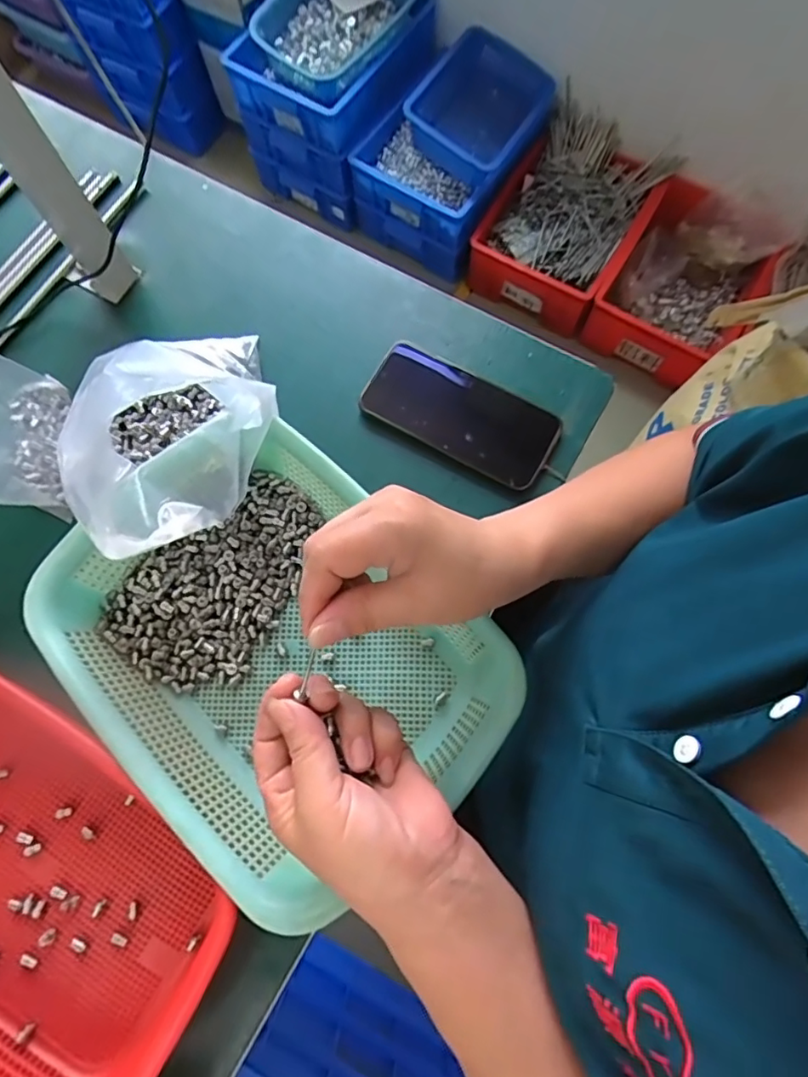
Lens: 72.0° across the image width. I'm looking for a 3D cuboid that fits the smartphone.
[{"bbox_3d":[0.048,-0.105,0.471,0.160,0.012,0.076,31,77,8],"label":"smartphone"}]

